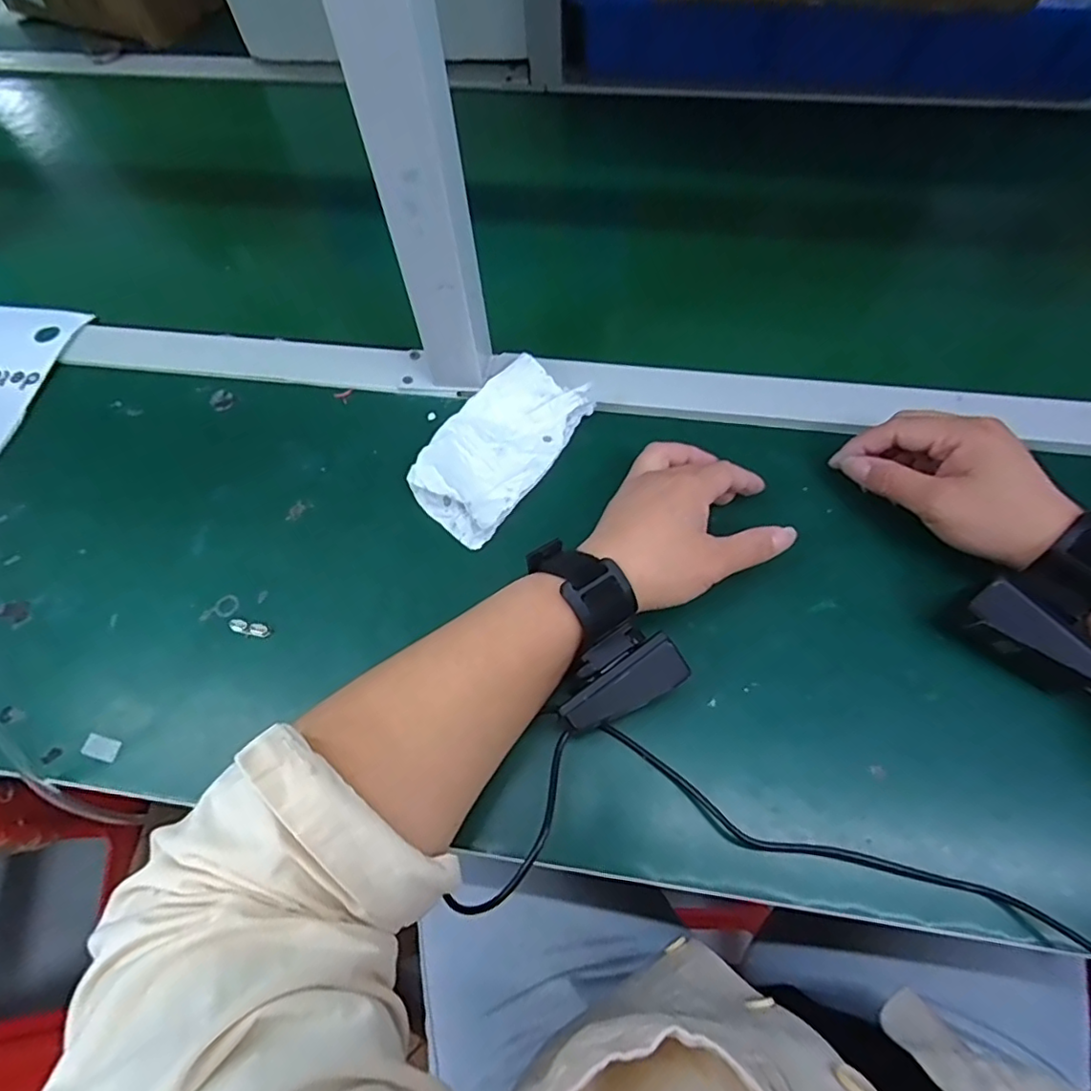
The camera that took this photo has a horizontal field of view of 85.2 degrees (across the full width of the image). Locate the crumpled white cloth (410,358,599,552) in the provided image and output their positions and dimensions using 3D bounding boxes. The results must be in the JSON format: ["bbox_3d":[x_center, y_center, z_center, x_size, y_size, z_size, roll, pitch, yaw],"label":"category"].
[{"bbox_3d":[-0.034,-0.072,0.409,0.079,0.029,0.137,33,69,18],"label":"crumpled white cloth"}]

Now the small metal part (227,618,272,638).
[{"bbox_3d":[-0.182,0.050,0.362,0.028,0.004,0.009,10,63,8],"label":"small metal part"}]

